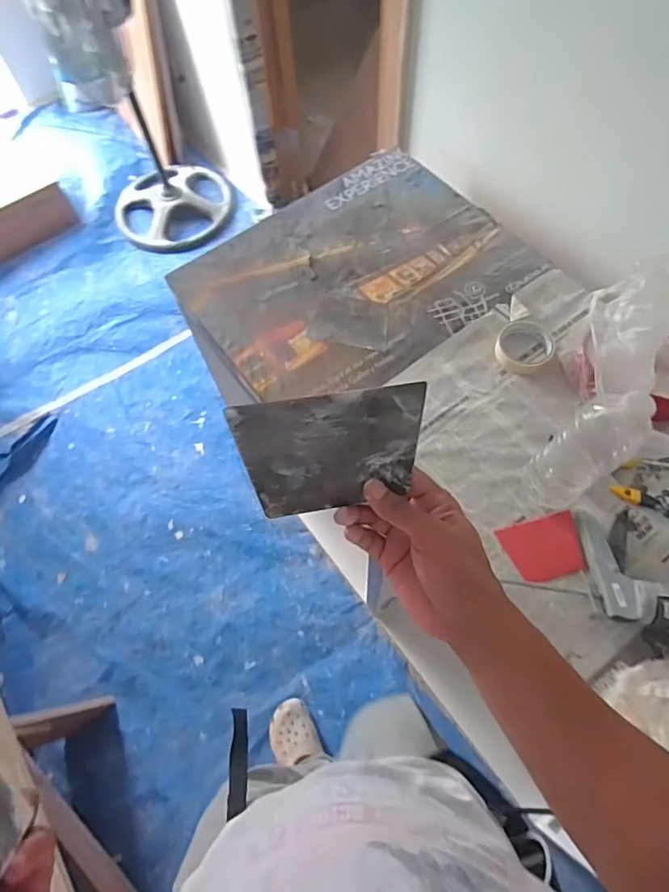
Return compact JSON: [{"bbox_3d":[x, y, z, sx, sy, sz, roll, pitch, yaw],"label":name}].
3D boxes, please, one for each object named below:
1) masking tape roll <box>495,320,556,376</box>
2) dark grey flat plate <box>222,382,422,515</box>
[{"bbox_3d":[0.315,-0.164,0.833,0.090,0.023,0.103,28,68,14],"label":"masking tape roll"},{"bbox_3d":[0.000,0.005,0.385,0.137,0.090,0.006,-9,23,-7],"label":"dark grey flat plate"}]

